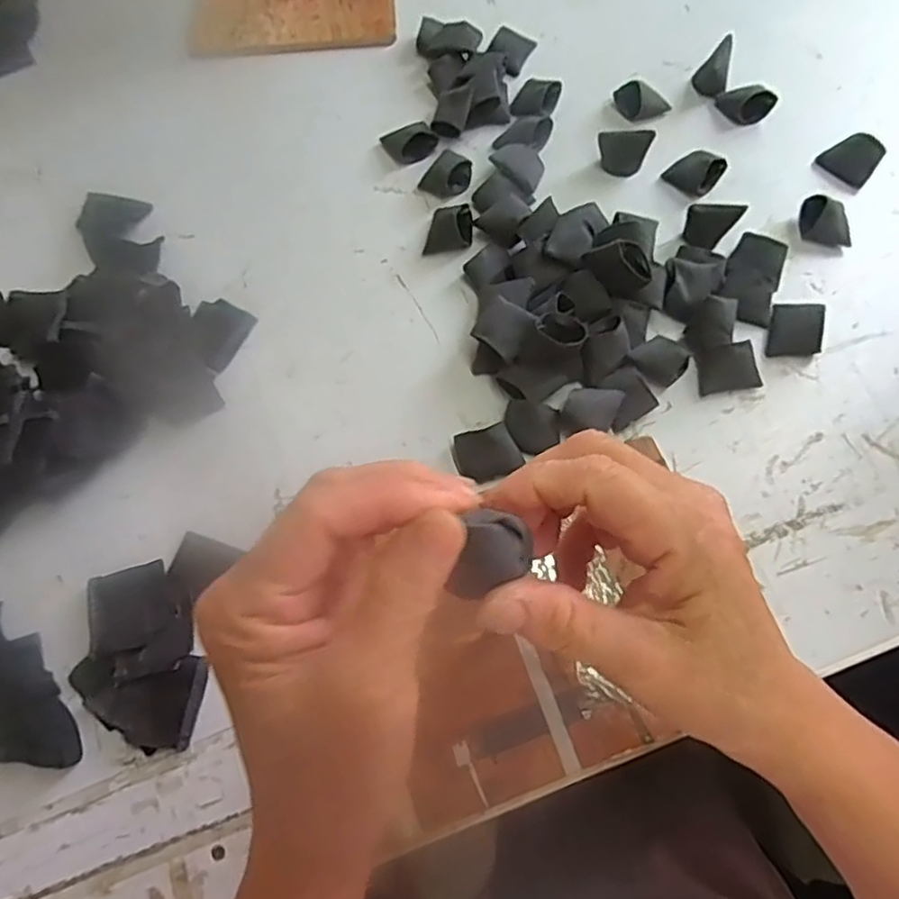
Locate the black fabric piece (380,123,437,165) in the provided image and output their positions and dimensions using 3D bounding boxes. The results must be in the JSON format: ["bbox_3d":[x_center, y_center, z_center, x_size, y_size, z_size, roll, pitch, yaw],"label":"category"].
[{"bbox_3d":[-0.035,-0.270,0.575,0.039,0.019,0.040,-34,71,-11],"label":"black fabric piece"}]

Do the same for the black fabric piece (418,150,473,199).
[{"bbox_3d":[-0.002,-0.233,0.561,0.036,0.019,0.036,31,72,13],"label":"black fabric piece"}]

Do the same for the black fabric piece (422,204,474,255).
[{"bbox_3d":[-0.001,-0.176,0.535,0.039,0.026,0.031,-4,68,0],"label":"black fabric piece"}]

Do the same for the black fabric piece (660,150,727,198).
[{"bbox_3d":[0.204,-0.232,0.556,0.038,0.019,0.039,-43,73,-14],"label":"black fabric piece"}]

